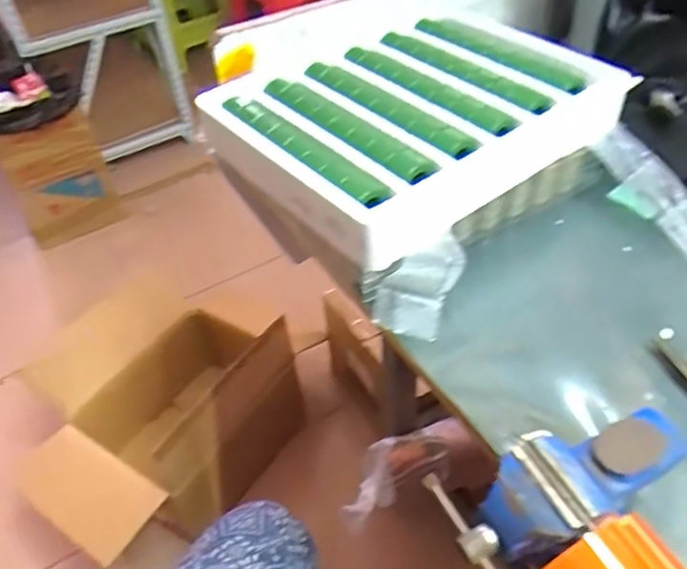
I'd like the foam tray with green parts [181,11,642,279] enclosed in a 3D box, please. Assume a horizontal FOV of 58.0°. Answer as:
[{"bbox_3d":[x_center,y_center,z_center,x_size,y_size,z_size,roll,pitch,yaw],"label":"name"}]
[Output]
[{"bbox_3d":[0.061,-0.148,0.602,0.316,0.100,0.265,-30,50,-23],"label":"foam tray with green parts"}]

